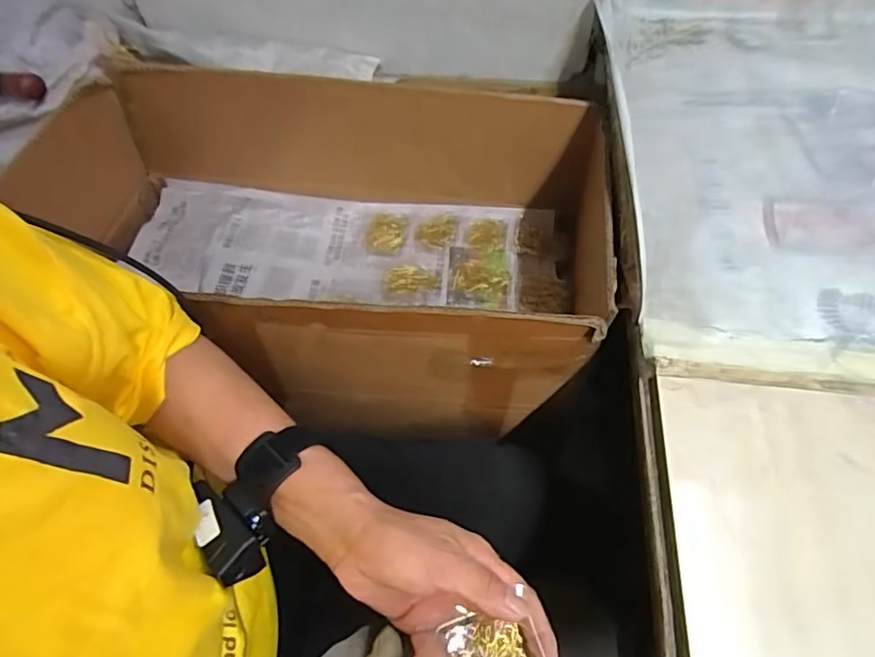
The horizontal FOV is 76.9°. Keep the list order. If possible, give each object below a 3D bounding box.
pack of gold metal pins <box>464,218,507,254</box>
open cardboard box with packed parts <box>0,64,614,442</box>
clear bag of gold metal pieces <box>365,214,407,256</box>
[{"bbox_3d":[0.064,-0.123,0.730,0.054,0.006,0.059,6,57,7],"label":"pack of gold metal pins"},{"bbox_3d":[-0.137,-0.104,0.620,0.593,0.191,0.336,4,57,6],"label":"open cardboard box with packed parts"},{"bbox_3d":[-0.068,-0.126,0.729,0.052,0.006,0.072,4,57,6],"label":"clear bag of gold metal pieces"}]

